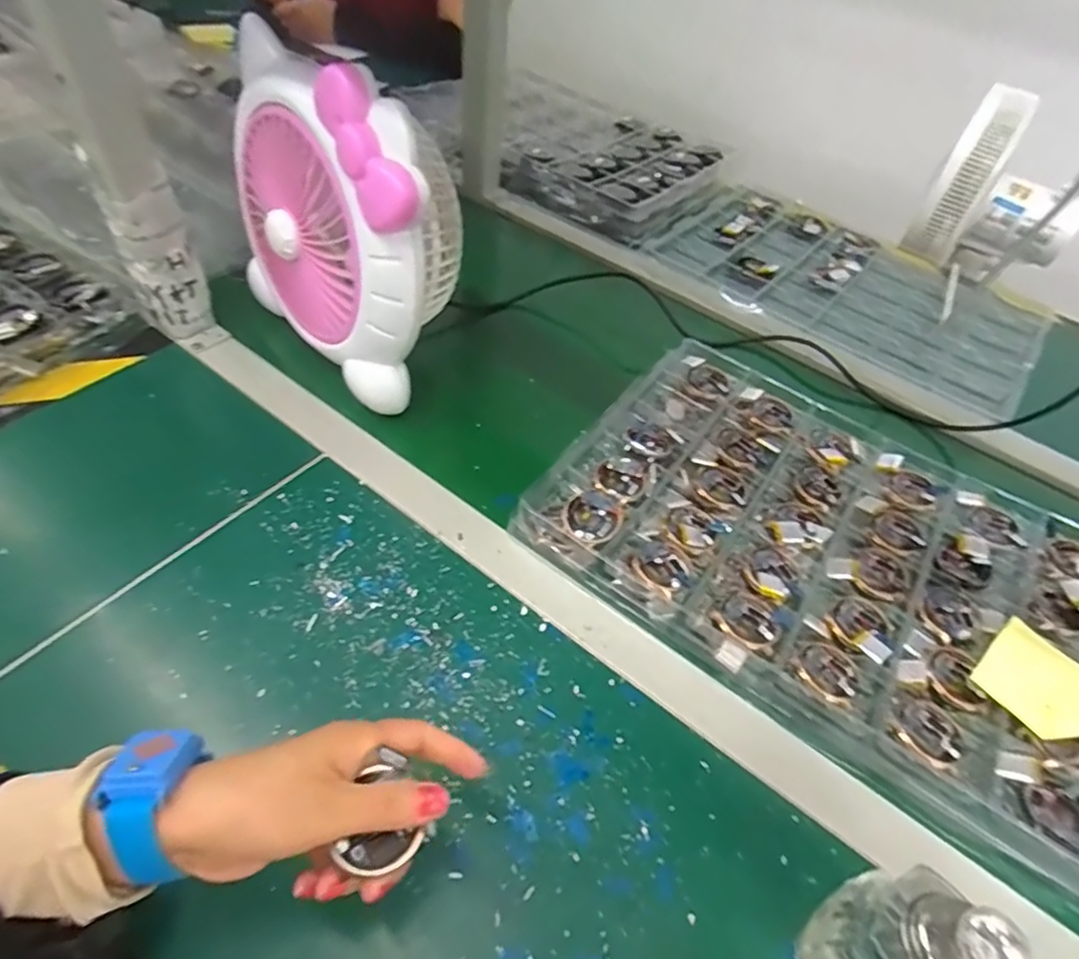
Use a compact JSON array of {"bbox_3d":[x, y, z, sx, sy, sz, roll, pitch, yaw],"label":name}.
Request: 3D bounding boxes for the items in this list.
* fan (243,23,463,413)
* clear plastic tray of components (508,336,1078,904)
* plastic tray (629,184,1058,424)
[{"bbox_3d":[-0.172,-0.211,0.549,0.245,0.250,0.121,29,53,17],"label":"fan"},{"bbox_3d":[0.237,0.051,0.511,0.434,0.033,0.293,31,54,18],"label":"clear plastic tray of components"},{"bbox_3d":[0.383,-0.244,0.793,0.435,0.020,0.278,35,55,21],"label":"plastic tray"}]

